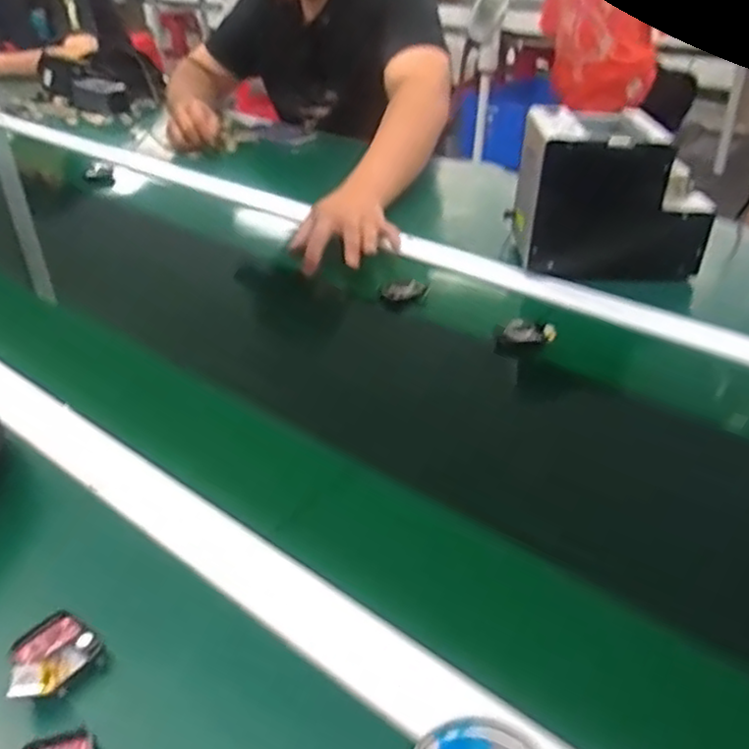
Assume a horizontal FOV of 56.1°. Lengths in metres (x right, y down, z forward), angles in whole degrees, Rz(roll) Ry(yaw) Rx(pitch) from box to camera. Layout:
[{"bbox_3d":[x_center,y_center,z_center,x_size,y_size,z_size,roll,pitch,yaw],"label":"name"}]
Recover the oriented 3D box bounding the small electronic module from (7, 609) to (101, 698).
[{"bbox_3d":[-0.171,0.145,0.366,0.044,0.015,0.046,23,41,31],"label":"small electronic module"}]

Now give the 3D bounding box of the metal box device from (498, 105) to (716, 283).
[{"bbox_3d":[0.250,-0.197,0.761,0.190,0.146,0.129,1,34,3],"label":"metal box device"}]

